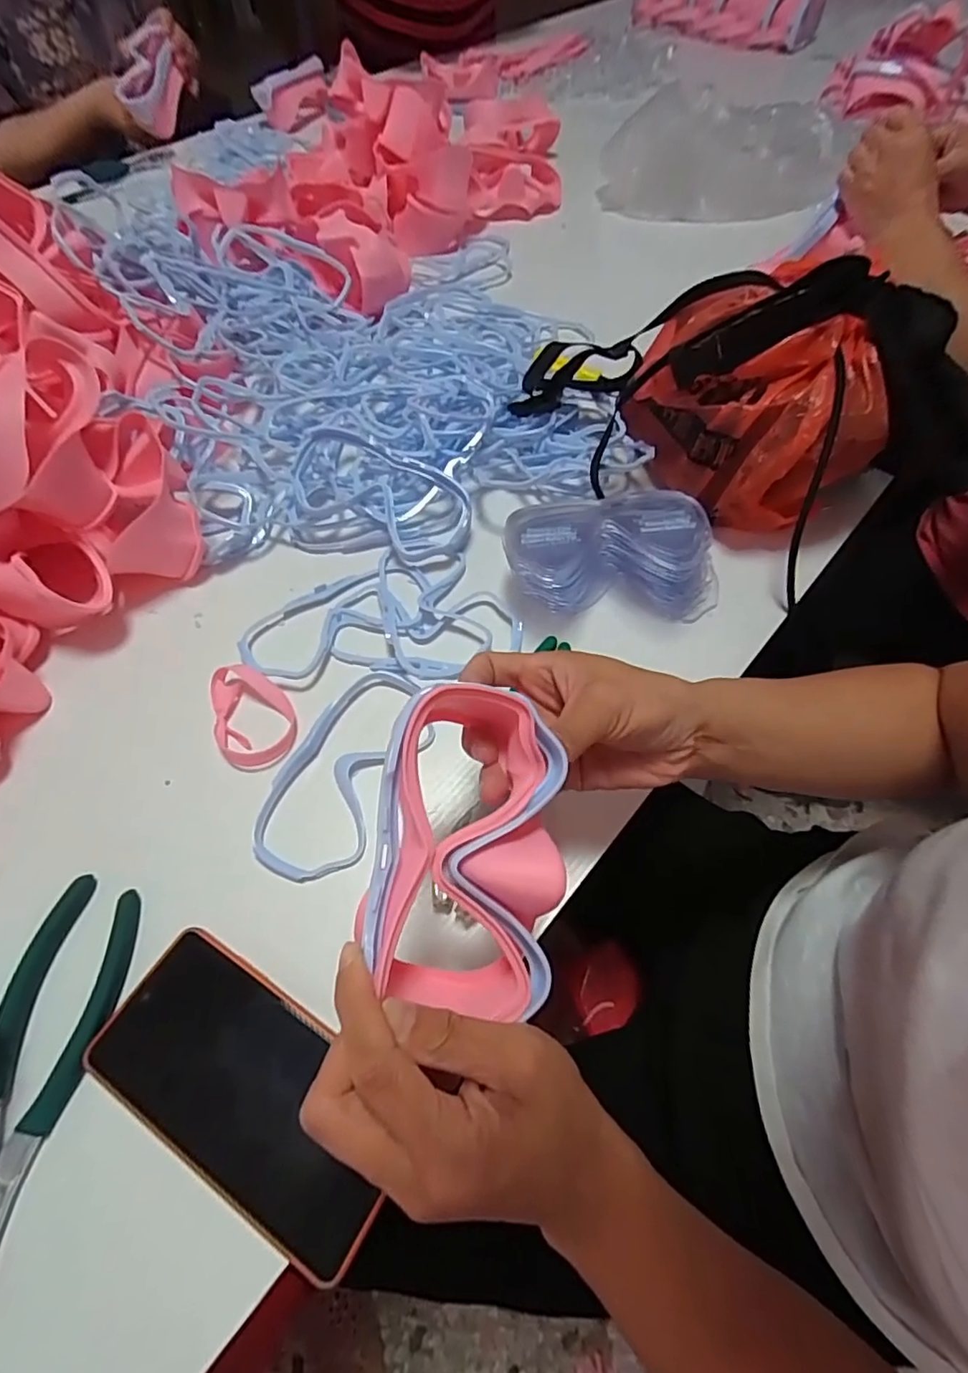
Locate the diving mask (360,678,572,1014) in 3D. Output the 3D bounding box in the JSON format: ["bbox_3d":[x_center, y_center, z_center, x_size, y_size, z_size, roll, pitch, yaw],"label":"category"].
[{"bbox_3d":[-0.005,0.062,0.236,0.075,0.060,0.118,9,60,6],"label":"diving mask"}]

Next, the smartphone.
[{"bbox_3d":[-0.116,0.199,0.288,0.160,0.009,0.080,27,63,16],"label":"smartphone"}]

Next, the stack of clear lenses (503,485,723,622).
[{"bbox_3d":[0.093,-0.095,0.426,0.154,0.065,0.072,-2,59,0],"label":"stack of clear lenses"}]

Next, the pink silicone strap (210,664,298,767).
[{"bbox_3d":[-0.157,0.017,0.392,0.049,0.013,0.075,-20,61,-10],"label":"pink silicone strap"}]

